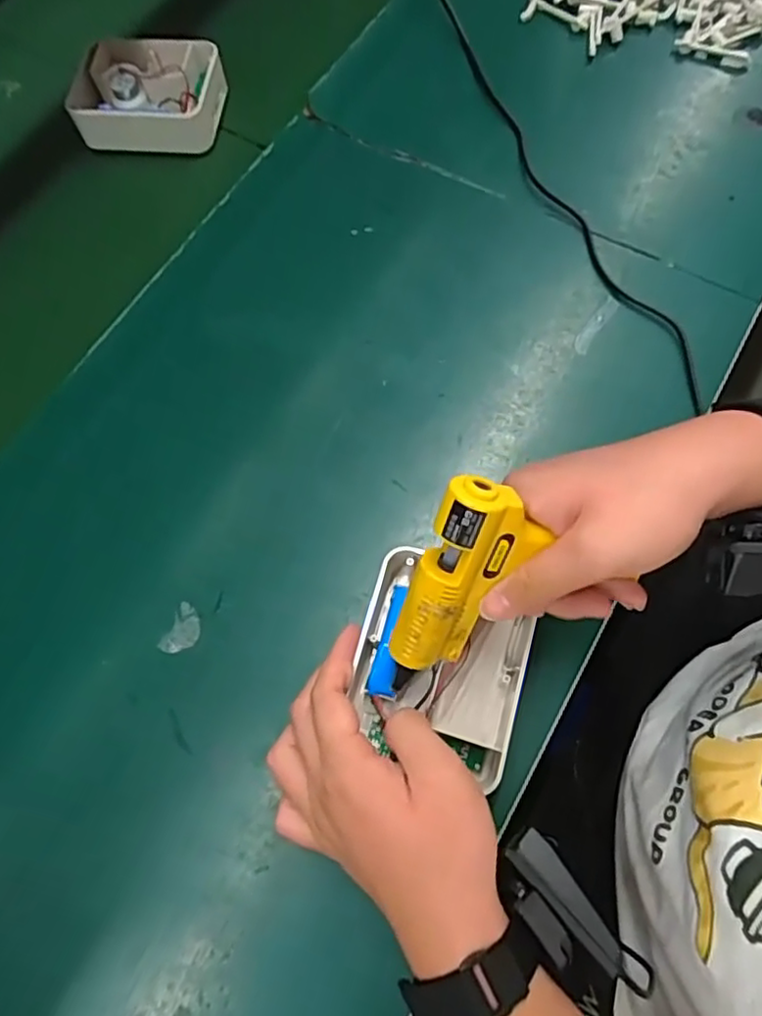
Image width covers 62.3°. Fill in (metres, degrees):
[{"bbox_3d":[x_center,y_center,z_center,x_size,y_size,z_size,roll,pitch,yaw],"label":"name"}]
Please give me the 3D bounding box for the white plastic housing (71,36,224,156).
[{"bbox_3d":[-0.217,-0.389,0.590,0.138,0.037,0.104,4,71,4],"label":"white plastic housing"}]

